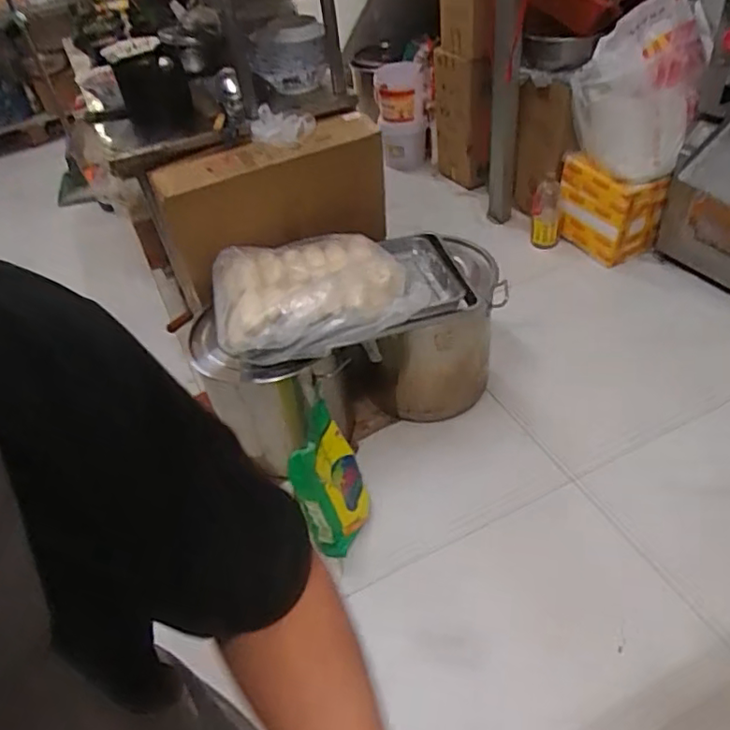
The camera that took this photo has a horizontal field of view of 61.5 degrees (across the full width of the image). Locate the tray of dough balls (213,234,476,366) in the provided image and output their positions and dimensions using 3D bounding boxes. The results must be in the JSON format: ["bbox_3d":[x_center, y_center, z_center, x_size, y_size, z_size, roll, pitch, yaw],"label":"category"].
[{"bbox_3d":[-0.061,-0.202,1.564,0.637,0.127,0.371,-12,42,-4],"label":"tray of dough balls"}]

